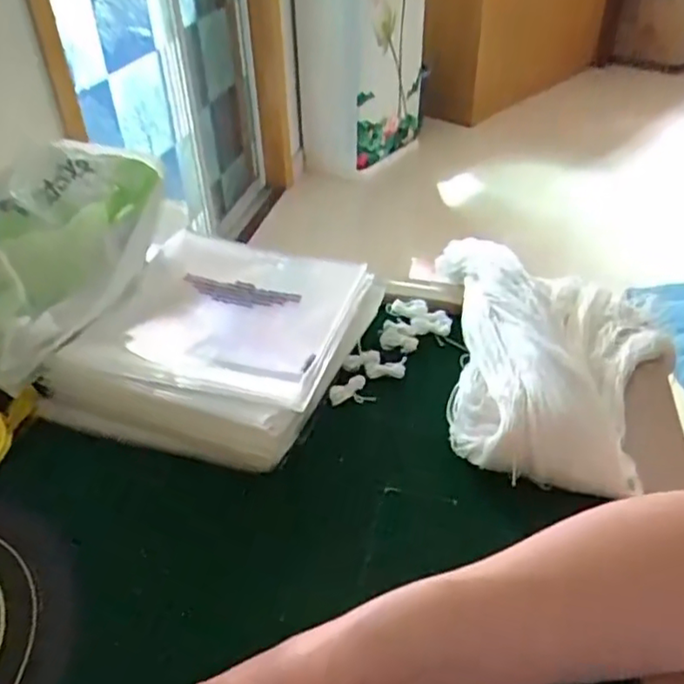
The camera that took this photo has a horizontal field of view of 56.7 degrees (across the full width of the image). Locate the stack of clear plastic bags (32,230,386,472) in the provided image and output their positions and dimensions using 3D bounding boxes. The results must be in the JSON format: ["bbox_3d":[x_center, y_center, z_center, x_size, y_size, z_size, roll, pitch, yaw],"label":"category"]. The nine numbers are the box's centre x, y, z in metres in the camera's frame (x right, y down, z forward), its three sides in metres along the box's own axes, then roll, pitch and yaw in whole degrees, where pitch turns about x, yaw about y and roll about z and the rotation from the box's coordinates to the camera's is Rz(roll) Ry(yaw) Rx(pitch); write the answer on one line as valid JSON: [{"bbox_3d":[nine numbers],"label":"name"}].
[{"bbox_3d":[-0.103,-0.011,0.554,0.229,0.041,0.245,11,41,17],"label":"stack of clear plastic bags"}]

